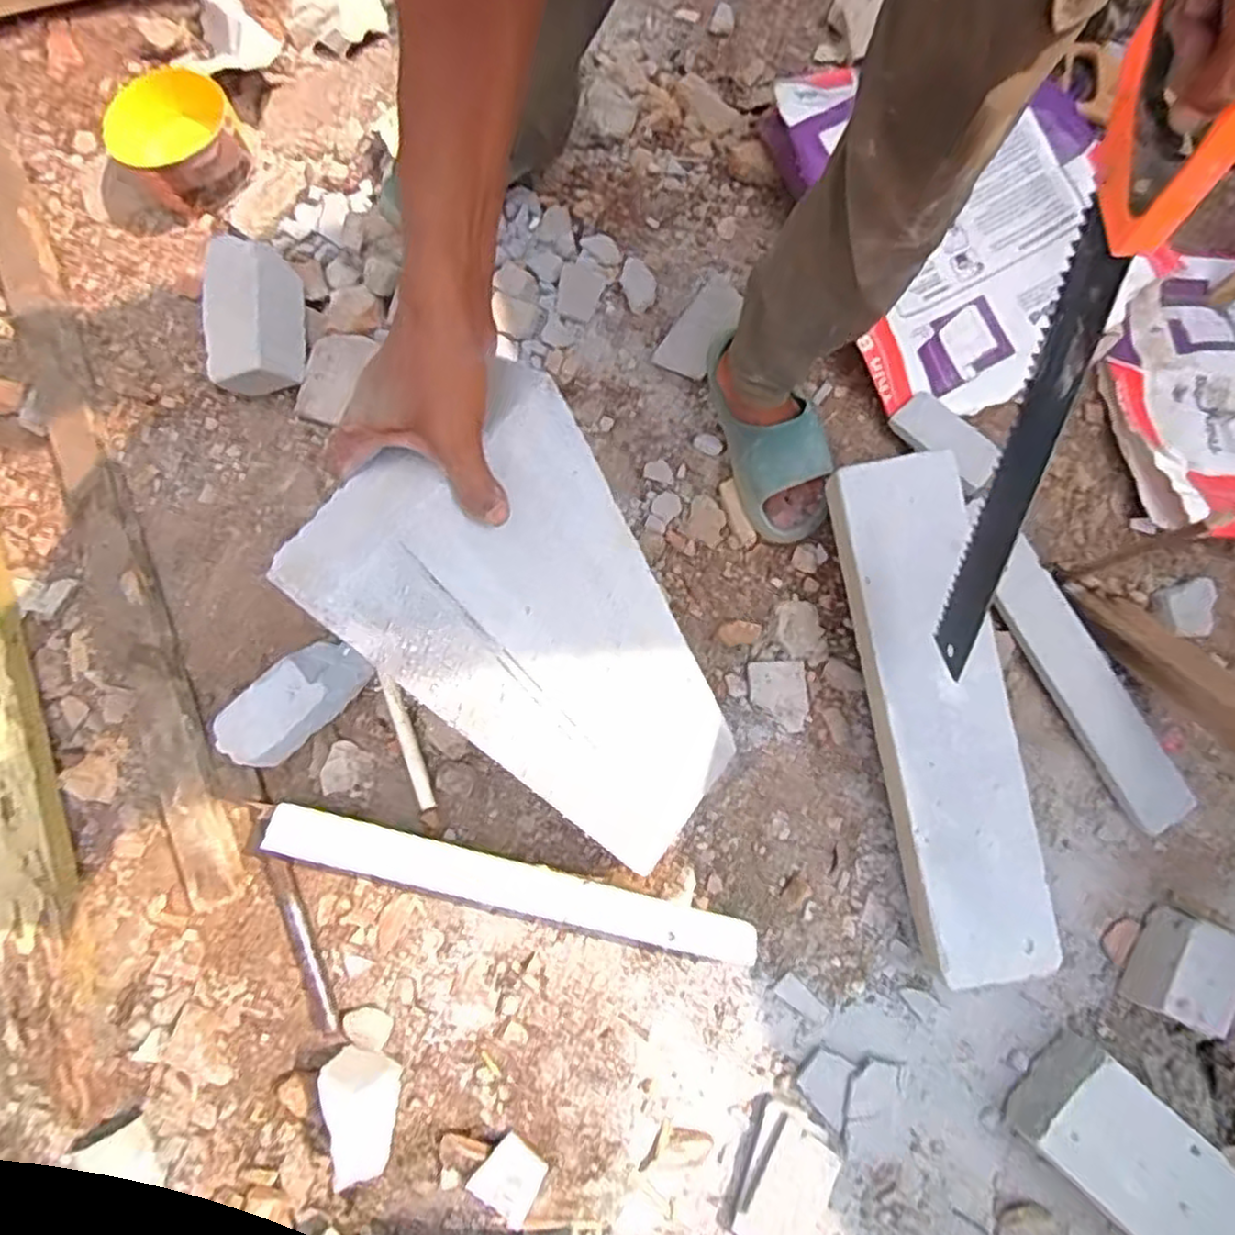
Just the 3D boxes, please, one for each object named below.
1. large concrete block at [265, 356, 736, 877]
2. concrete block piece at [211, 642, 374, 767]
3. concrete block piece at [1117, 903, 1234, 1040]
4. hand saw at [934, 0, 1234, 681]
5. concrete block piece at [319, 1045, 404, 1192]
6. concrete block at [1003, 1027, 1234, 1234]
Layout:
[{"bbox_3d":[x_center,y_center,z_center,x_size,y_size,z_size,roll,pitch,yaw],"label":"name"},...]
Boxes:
[{"bbox_3d":[-0.015,0.063,0.640,0.198,0.573,0.069,-44,52,-6],"label":"large concrete block"},{"bbox_3d":[-0.412,0.105,0.919,0.189,0.089,0.087,-41,82,-6],"label":"concrete block piece"},{"bbox_3d":[0.650,0.403,0.822,0.084,0.078,0.114,28,82,6],"label":"concrete block piece"},{"bbox_3d":[0.318,-0.150,0.528,0.020,0.552,0.119,-3,46,1],"label":"hand saw"},{"bbox_3d":[-0.305,0.601,0.870,0.082,0.049,0.155,-11,80,-1],"label":"concrete block piece"},{"bbox_3d":[0.602,0.622,0.775,0.331,0.095,0.129,42,83,8],"label":"concrete block"}]

